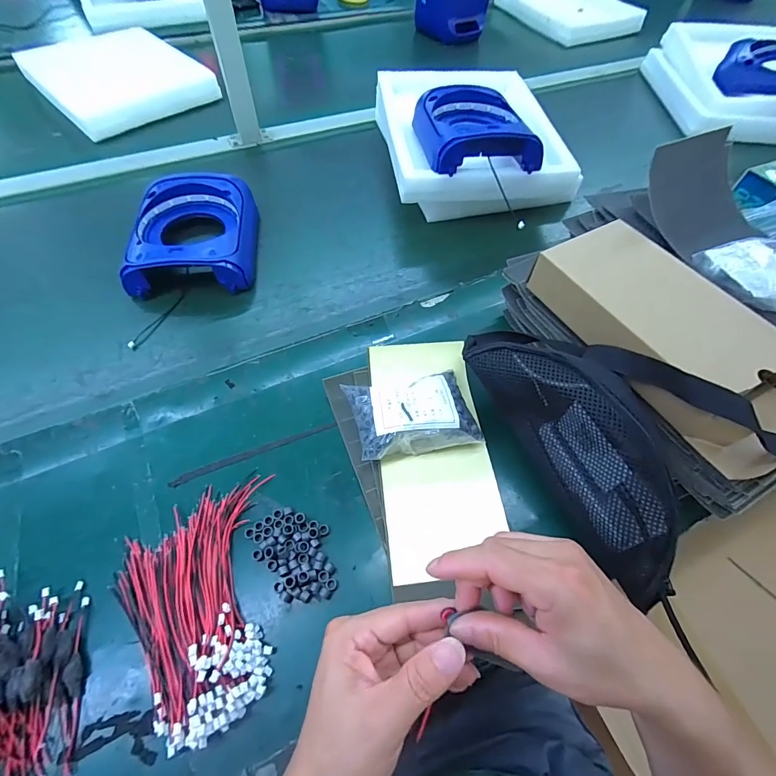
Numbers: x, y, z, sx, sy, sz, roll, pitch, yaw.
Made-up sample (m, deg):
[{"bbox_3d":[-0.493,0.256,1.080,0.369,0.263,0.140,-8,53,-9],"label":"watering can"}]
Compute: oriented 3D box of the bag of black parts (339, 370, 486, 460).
[{"bbox_3d":[0.025,0.031,0.439,0.136,0.064,0.092,-7,60,-9],"label":"bag of black parts"}]

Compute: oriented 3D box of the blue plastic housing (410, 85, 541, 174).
[{"bbox_3d":[0.139,-0.418,0.631,0.165,0.070,0.194,-5,60,-8],"label":"blue plastic housing"}]

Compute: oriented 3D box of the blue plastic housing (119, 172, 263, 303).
[{"bbox_3d":[-0.290,-0.236,0.587,0.167,0.062,0.208,-3,60,-7],"label":"blue plastic housing"}]

